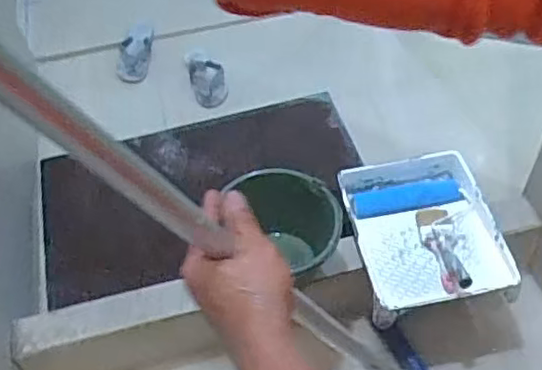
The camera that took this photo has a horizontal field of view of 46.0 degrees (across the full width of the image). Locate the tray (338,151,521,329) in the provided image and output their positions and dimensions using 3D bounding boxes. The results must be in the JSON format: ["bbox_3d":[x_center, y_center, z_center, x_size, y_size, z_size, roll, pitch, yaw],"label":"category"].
[{"bbox_3d":[0.332,0.090,1.386,0.304,0.053,0.395,-8,51,-4],"label":"tray"}]

